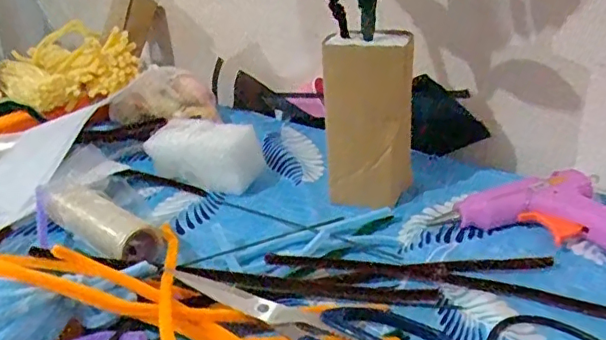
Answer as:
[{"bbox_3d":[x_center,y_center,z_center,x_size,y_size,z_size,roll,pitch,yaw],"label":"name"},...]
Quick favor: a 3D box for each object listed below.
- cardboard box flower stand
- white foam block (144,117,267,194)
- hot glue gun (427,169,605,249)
[{"bbox_3d":[0.053,-0.039,0.445,0.065,0.129,0.035,-1,28,8],"label":"cardboard box flower stand"},{"bbox_3d":[-0.092,-0.016,0.516,0.112,0.047,0.043,11,31,28],"label":"white foam block"},{"bbox_3d":[0.177,0.029,0.398,0.136,0.029,0.066,15,33,33],"label":"hot glue gun"}]

